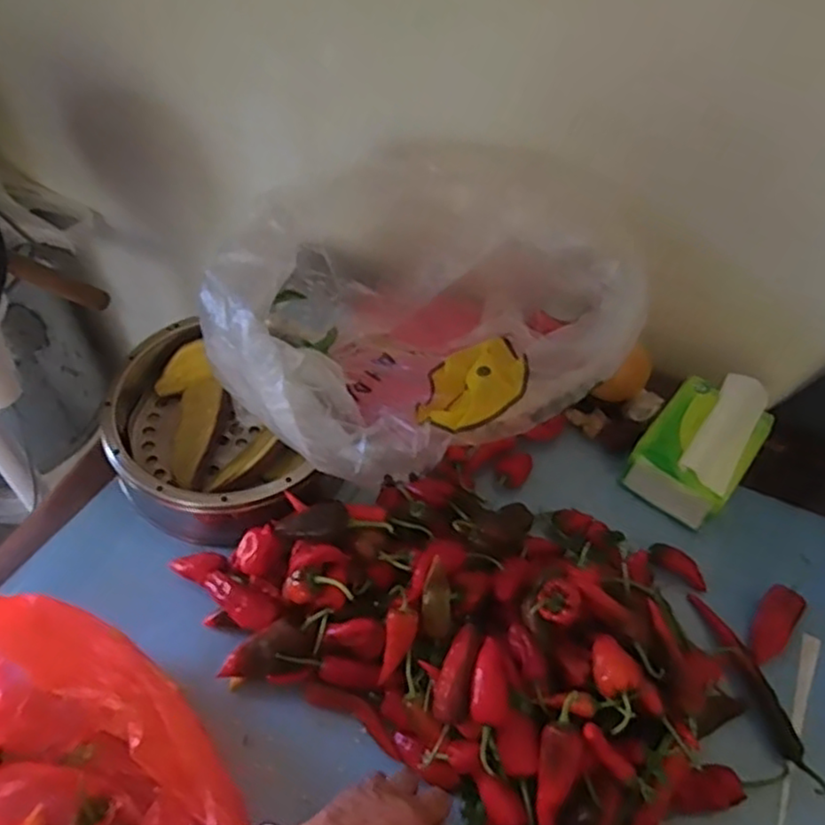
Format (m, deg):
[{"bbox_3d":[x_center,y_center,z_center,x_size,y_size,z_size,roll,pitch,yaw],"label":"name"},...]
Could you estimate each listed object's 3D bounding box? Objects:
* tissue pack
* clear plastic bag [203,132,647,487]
[{"bbox_3d":[0.295,0.035,0.714,0.100,0.100,0.142,34,59,20],"label":"tissue pack"},{"bbox_3d":[0.007,-0.082,0.643,0.355,0.151,0.268,-23,59,-18],"label":"clear plastic bag"}]

